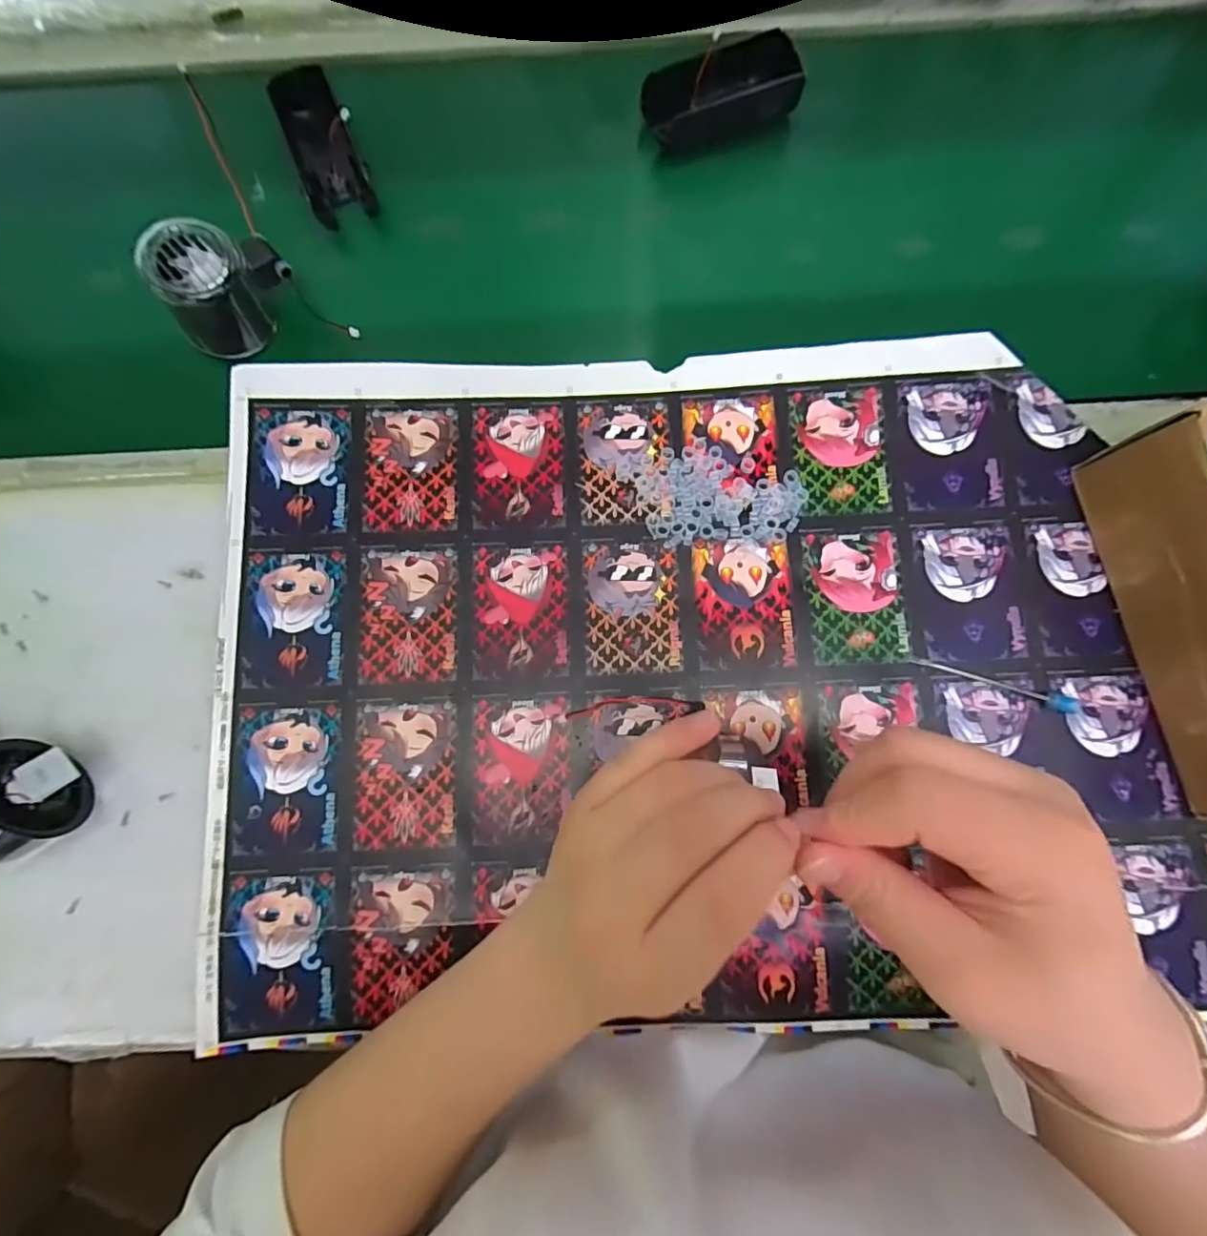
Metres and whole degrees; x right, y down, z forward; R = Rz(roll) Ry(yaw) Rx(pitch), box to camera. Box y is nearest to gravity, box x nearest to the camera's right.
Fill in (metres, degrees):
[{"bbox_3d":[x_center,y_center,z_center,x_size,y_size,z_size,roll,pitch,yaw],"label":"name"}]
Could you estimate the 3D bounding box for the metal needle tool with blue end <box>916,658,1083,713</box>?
[{"bbox_3d":[0.222,0.038,0.312,0.091,0.007,0.009,15,81,4],"label":"metal needle tool with blue end"}]

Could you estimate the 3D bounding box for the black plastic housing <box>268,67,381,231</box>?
[{"bbox_3d":[-0.198,-0.334,0.385,0.047,0.041,0.100,-23,80,-2],"label":"black plastic housing"}]

